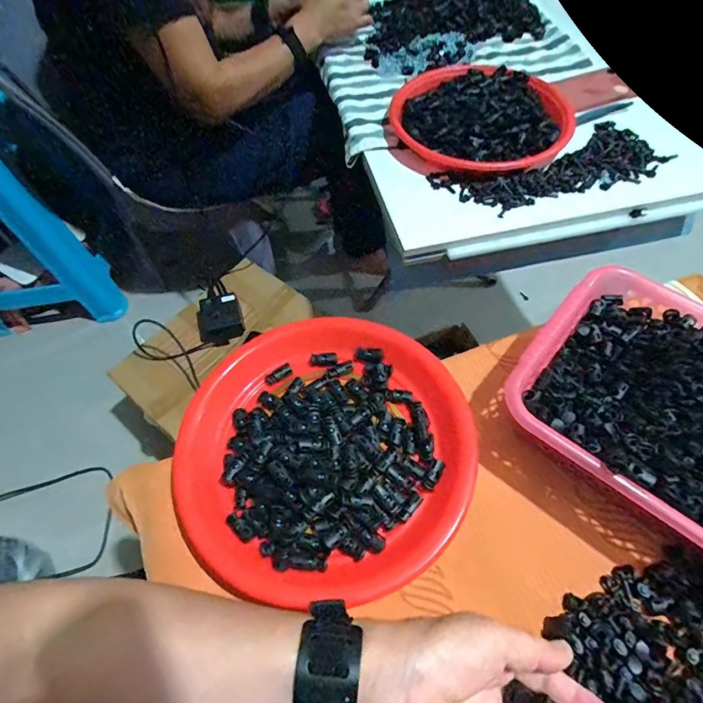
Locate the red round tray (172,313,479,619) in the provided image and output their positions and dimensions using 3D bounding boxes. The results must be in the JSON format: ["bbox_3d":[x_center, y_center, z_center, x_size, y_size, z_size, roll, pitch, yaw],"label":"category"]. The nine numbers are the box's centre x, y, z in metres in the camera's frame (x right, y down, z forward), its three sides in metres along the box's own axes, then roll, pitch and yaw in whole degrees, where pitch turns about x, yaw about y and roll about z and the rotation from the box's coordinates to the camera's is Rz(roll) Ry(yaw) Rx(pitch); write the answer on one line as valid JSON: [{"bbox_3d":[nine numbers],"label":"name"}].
[{"bbox_3d":[-0.023,0.080,0.385,0.248,0.035,0.257,-1,58,1],"label":"red round tray"}]

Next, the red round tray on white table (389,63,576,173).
[{"bbox_3d":[0.185,-0.349,0.631,0.250,0.036,0.245,-1,60,2],"label":"red round tray on white table"}]

